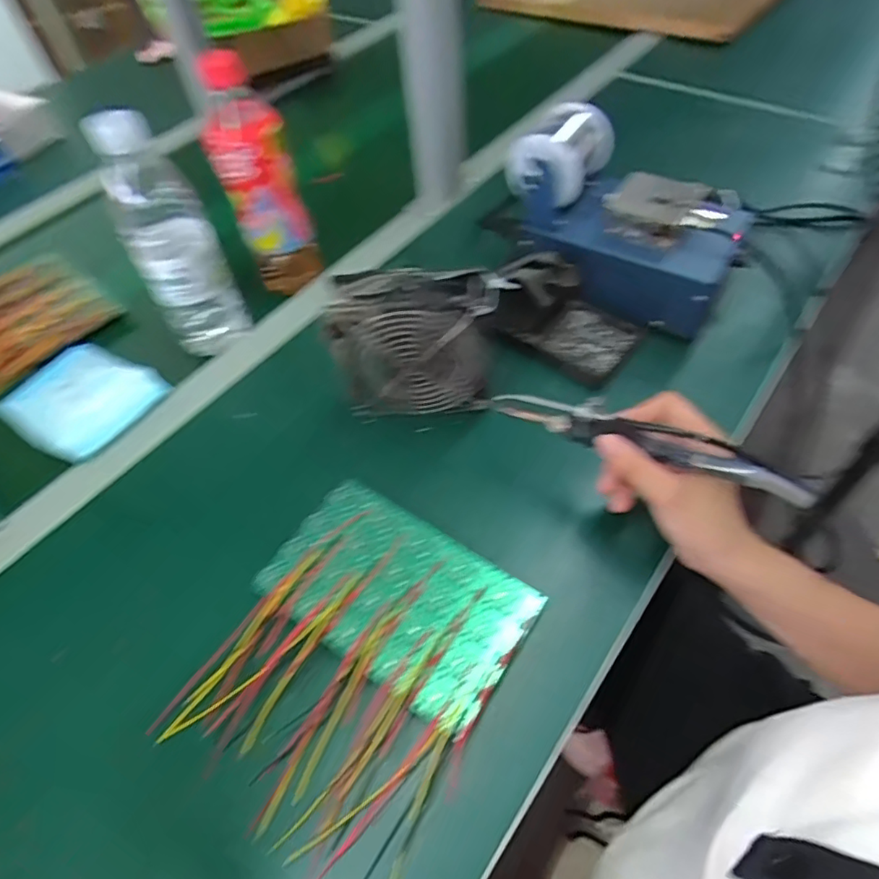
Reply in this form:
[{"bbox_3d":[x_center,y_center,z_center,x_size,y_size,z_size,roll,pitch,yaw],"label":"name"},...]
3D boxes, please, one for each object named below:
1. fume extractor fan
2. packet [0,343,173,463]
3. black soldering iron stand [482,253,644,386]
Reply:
[{"bbox_3d":[-0.017,-0.067,0.458,0.125,0.140,0.044,-1,54,4],"label":"fume extractor fan"},{"bbox_3d":[-0.325,-0.039,0.509,0.116,0.023,0.103,23,59,20],"label":"packet"},{"bbox_3d":[0.112,-0.116,0.504,0.129,0.071,0.083,26,60,21],"label":"black soldering iron stand"}]

